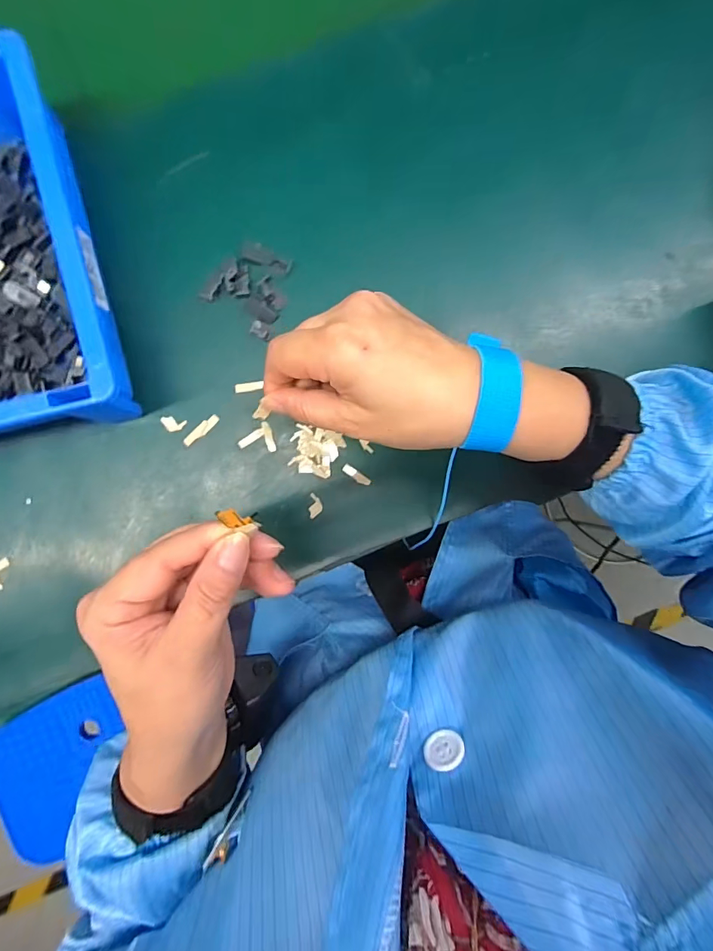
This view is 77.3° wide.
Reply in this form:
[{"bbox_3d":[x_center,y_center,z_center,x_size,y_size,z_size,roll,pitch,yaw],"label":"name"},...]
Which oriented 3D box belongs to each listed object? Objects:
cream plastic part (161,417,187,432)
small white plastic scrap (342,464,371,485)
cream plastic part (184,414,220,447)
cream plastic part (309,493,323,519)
[{"bbox_3d":[-0.129,-0.036,0.315,0.017,0.004,0.010,0,90,-3],"label":"cream plastic part"},{"bbox_3d":[0.000,0.000,0.321,0.022,0.004,0.007,33,89,-3],"label":"small white plastic scrap"},{"bbox_3d":[-0.110,-0.032,0.315,0.030,0.004,0.008,-37,92,-2],"label":"cream plastic part"},{"bbox_3d":[-0.029,0.022,0.322,0.010,0.004,0.018,-1,90,-3],"label":"cream plastic part"}]

